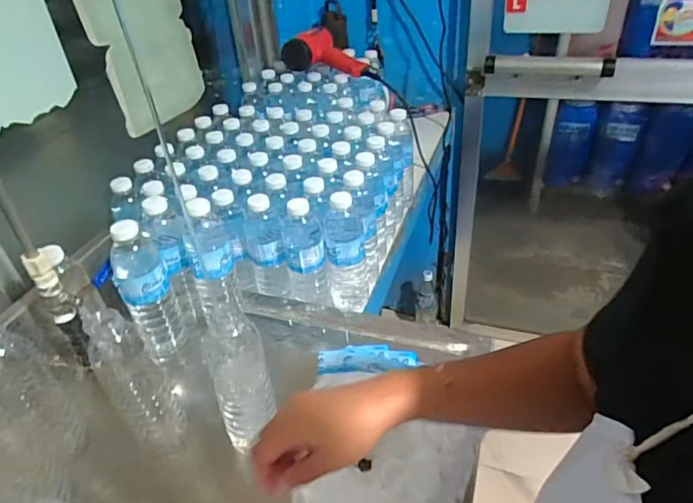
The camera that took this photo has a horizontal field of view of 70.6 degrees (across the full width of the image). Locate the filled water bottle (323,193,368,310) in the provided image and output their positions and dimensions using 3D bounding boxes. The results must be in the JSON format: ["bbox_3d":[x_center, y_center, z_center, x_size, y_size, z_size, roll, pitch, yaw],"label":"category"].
[{"bbox_3d":[0.000,0.001,0.755,0.060,0.199,0.061,-2,38,4],"label":"filled water bottle"}]

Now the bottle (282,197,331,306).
[{"bbox_3d":[-0.064,0.001,0.748,0.062,0.177,0.075,-10,38,-6],"label":"bottle"}]

